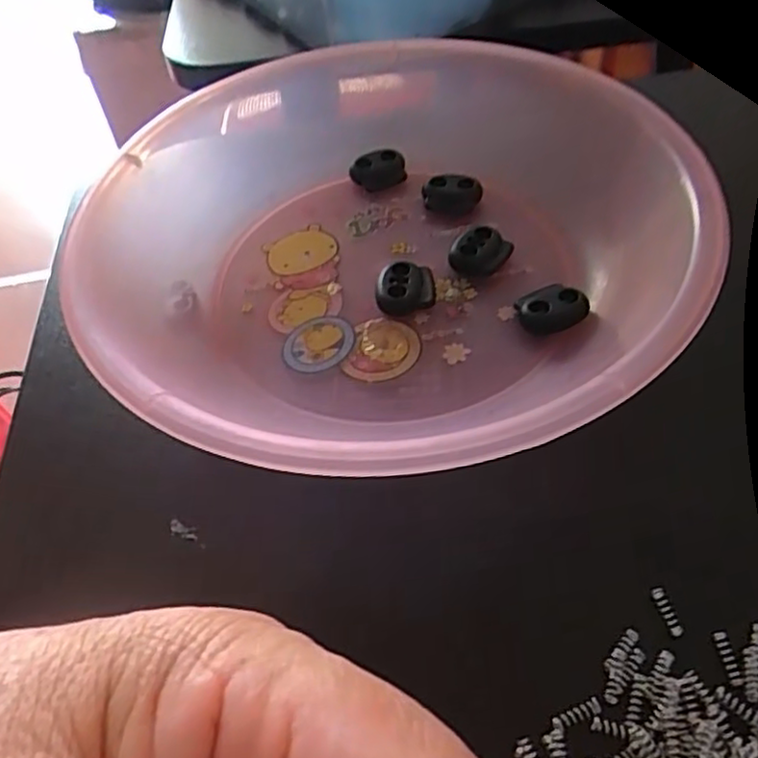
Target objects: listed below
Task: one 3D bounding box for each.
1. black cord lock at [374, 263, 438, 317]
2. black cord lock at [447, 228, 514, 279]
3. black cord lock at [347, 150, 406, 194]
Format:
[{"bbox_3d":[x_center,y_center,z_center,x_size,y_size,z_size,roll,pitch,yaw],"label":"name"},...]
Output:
[{"bbox_3d":[0.009,-0.030,0.227,0.019,0.008,0.019,-1,48,1],"label":"black cord lock"},{"bbox_3d":[0.034,-0.043,0.236,0.017,0.006,0.019,32,61,28],"label":"black cord lock"},{"bbox_3d":[0.000,-0.080,0.270,0.021,0.010,0.015,-9,51,-1],"label":"black cord lock"}]

